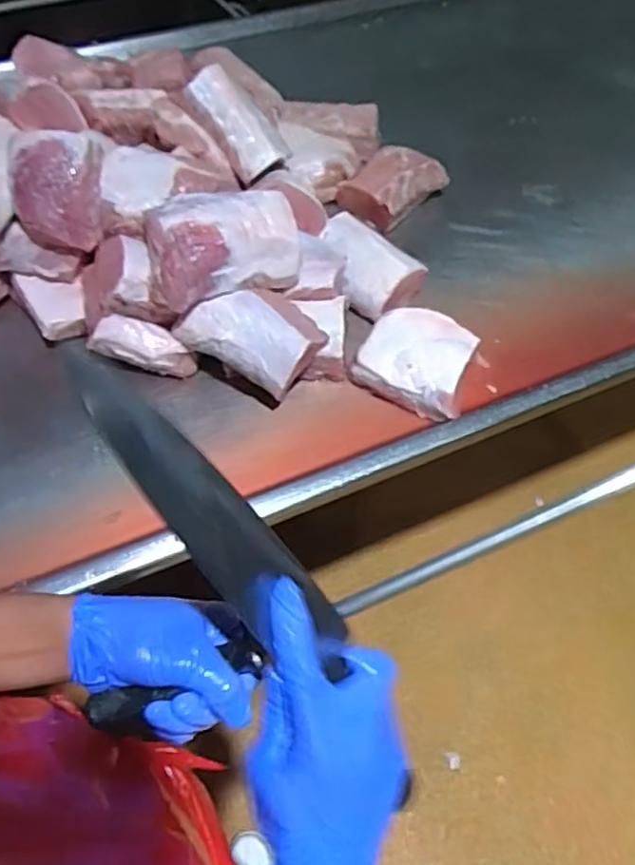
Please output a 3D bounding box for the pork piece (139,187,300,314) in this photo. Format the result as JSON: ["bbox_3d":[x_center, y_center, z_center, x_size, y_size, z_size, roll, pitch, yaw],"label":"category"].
[{"bbox_3d":[-0.118,-0.233,0.848,0.190,0.106,0.100,-23,59,-17],"label":"pork piece"}]

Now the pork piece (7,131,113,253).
[{"bbox_3d":[-0.335,-0.314,0.865,0.119,0.096,0.135,-9,56,-8],"label":"pork piece"}]

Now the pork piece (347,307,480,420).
[{"bbox_3d":[0.136,-0.104,0.901,0.154,0.062,0.138,25,58,15],"label":"pork piece"}]

